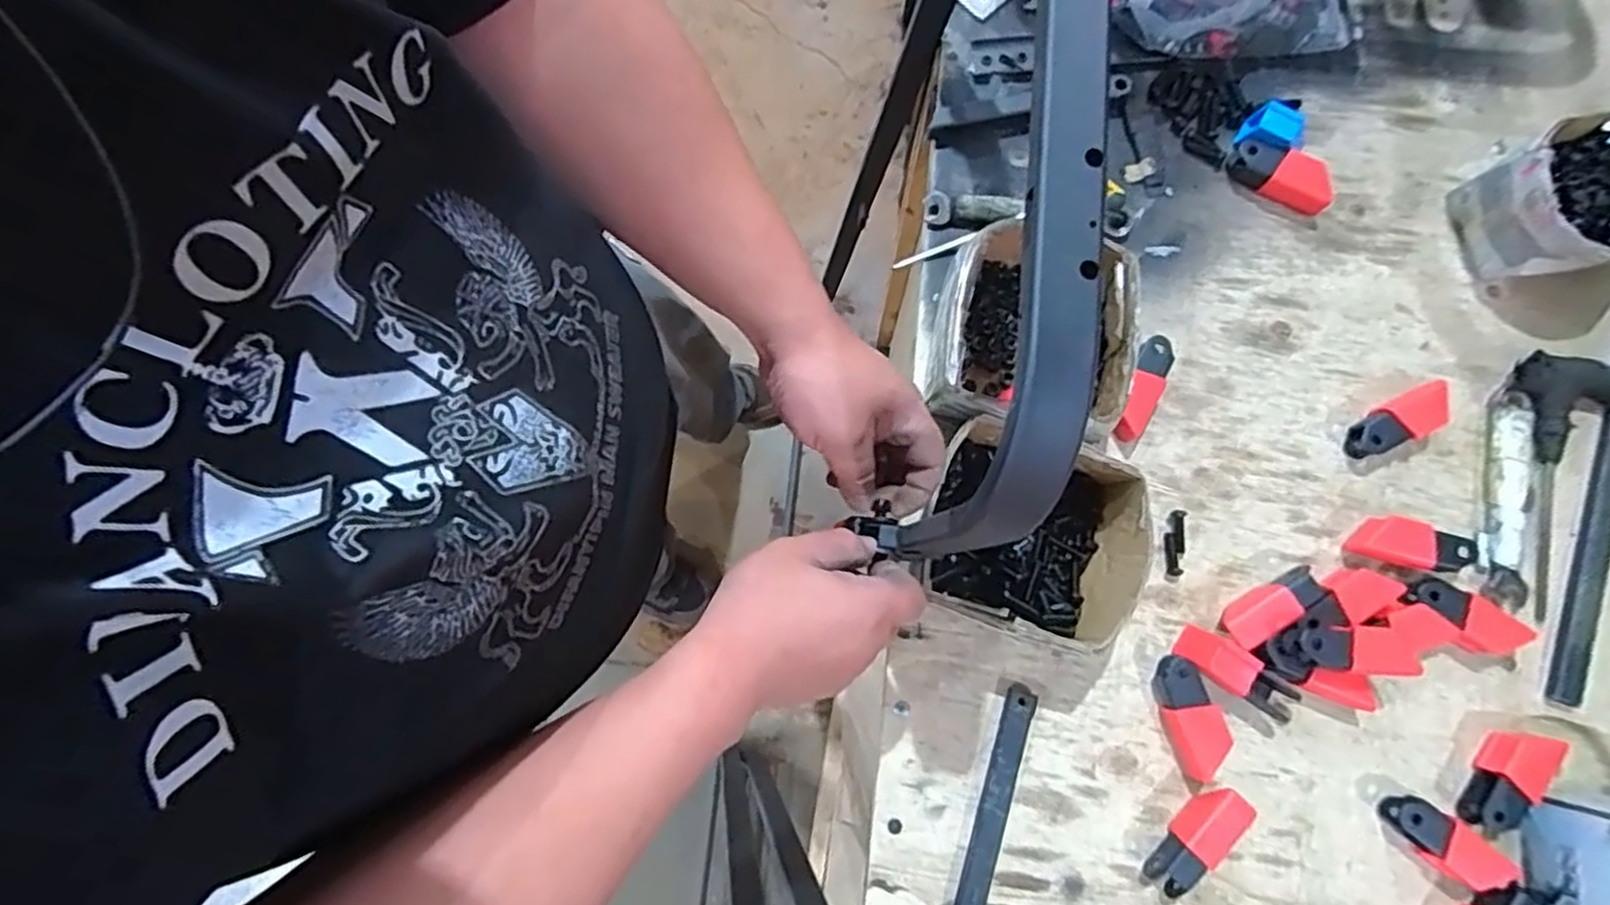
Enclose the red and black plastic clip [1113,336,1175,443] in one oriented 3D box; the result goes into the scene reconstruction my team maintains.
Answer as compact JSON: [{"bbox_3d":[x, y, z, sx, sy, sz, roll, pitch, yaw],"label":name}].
[{"bbox_3d":[0.271,-0.051,0.605,0.032,0.038,0.086,26,80,4],"label":"red and black plastic clip"}]

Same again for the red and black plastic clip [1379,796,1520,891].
[{"bbox_3d":[0.470,0.288,0.549,0.087,0.029,0.037,31,81,5],"label":"red and black plastic clip"}]

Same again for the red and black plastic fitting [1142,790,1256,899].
[{"bbox_3d":[0.282,0.280,0.546,0.083,0.034,0.027,-44,83,-8],"label":"red and black plastic fitting"}]

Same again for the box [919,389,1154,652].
[{"bbox_3d":[0.159,0.065,0.558,0.161,0.083,0.140,22,80,3],"label":"box"}]

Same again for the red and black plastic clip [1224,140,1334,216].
[{"bbox_3d":[0.404,-0.235,0.642,0.083,0.029,0.034,27,80,4],"label":"red and black plastic clip"}]

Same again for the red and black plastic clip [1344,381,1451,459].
[{"bbox_3d":[0.476,-0.024,0.603,0.082,0.027,0.034,-25,81,-5],"label":"red and black plastic clip"}]

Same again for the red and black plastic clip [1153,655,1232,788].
[{"bbox_3d":[0.289,0.198,0.564,0.034,0.026,0.088,-23,81,-5],"label":"red and black plastic clip"}]

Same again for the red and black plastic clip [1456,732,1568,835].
[{"bbox_3d":[0.514,0.239,0.553,0.036,0.021,0.081,36,81,5],"label":"red and black plastic clip"}]

